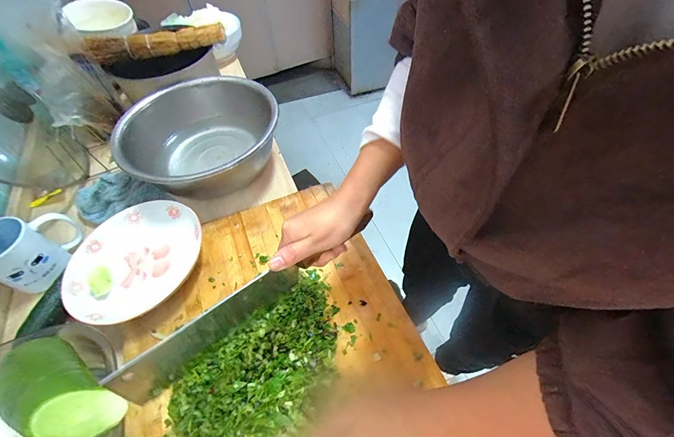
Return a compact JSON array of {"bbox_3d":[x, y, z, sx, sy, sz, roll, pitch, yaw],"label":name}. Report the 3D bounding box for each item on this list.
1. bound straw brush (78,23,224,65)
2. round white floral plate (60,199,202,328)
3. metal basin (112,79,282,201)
[{"bbox_3d":[-0.367,-0.360,0.616,0.267,0.038,0.040,-15,56,-7],"label":"bound straw brush"},{"bbox_3d":[-0.308,0.056,0.452,0.176,0.029,0.192,-2,55,2],"label":"round white floral plate"},{"bbox_3d":[-0.244,-0.153,0.555,0.265,0.082,0.264,-2,55,2],"label":"metal basin"}]

